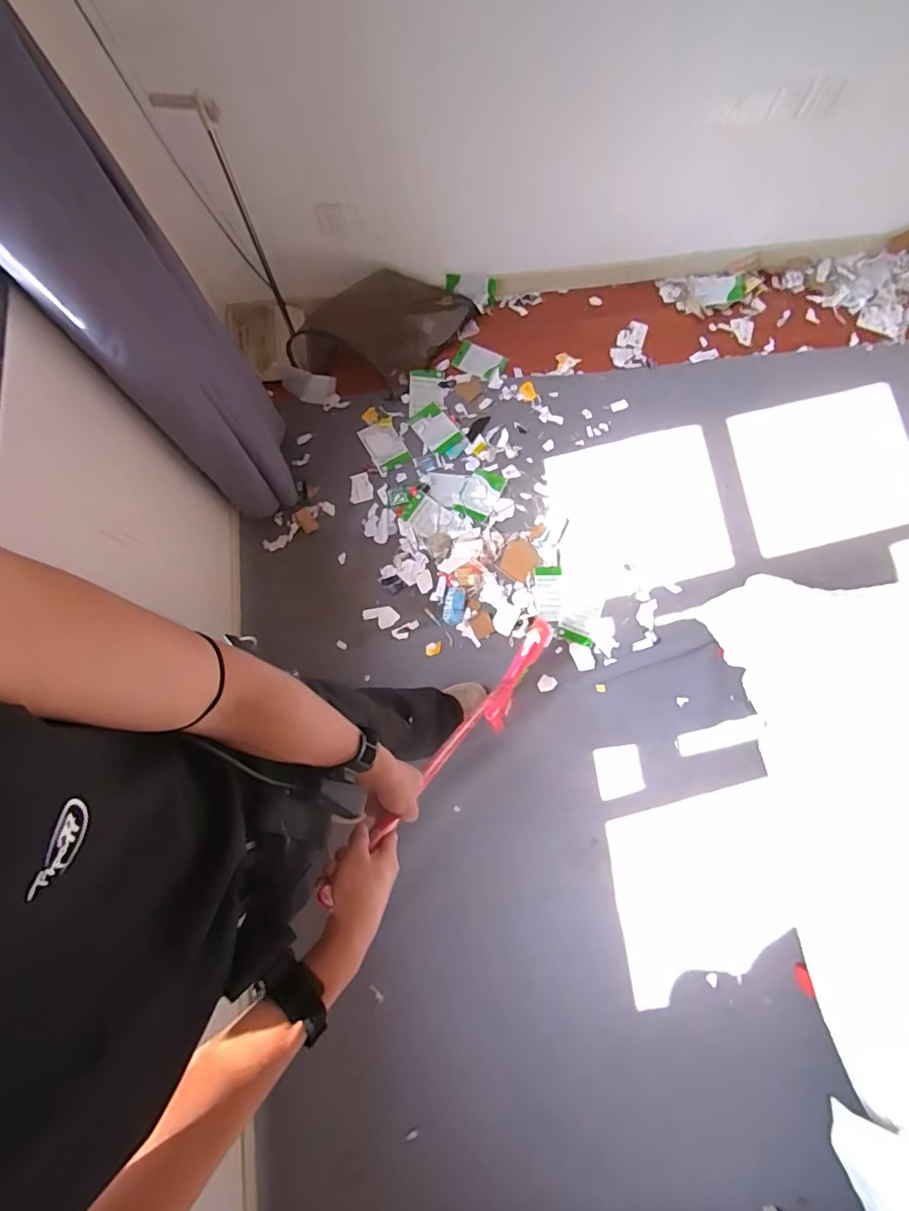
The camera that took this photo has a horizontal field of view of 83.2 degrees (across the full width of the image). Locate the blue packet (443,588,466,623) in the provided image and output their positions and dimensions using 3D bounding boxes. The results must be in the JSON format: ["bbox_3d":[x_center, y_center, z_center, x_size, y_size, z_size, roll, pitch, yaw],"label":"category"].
[{"bbox_3d":[0.000,-0.001,1.609,0.065,0.011,0.117,7,77,3],"label":"blue packet"}]

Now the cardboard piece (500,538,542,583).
[{"bbox_3d":[0.212,-0.147,1.642,0.113,0.011,0.119,39,81,9],"label":"cardboard piece"}]

